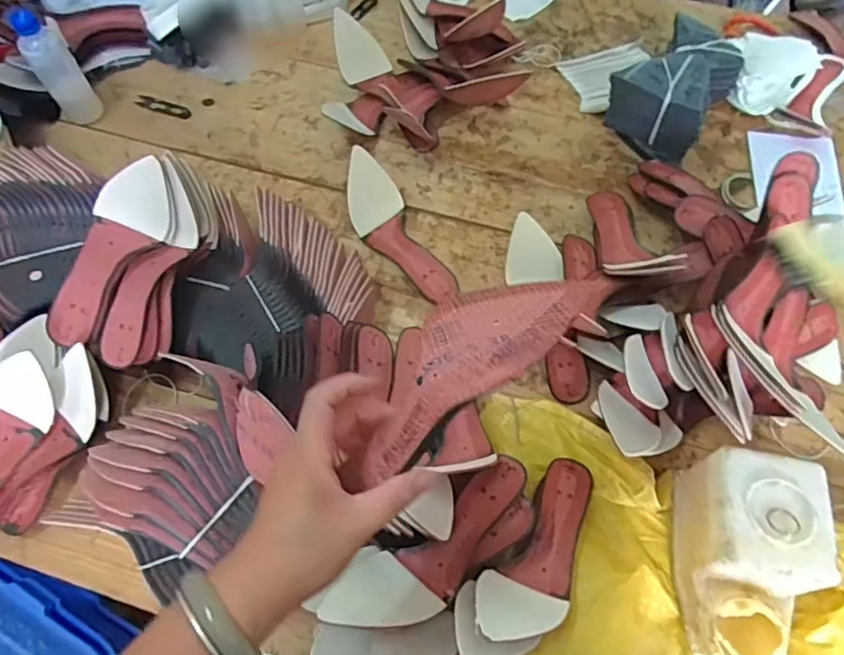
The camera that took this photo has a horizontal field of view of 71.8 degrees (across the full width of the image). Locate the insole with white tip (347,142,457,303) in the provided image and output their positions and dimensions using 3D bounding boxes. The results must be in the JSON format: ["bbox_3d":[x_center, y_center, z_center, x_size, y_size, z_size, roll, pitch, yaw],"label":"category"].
[{"bbox_3d":[-0.036,-0.134,0.817,0.081,0.059,0.243,-32,82,-15],"label":"insole with white tip"}]

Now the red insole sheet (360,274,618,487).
[{"bbox_3d":[0.023,0.022,0.369,0.197,0.064,0.069,-40,69,-5],"label":"red insole sheet"}]

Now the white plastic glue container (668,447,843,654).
[{"bbox_3d":[0.329,0.237,0.577,0.114,0.113,0.206,5,63,2],"label":"white plastic glue container"}]

